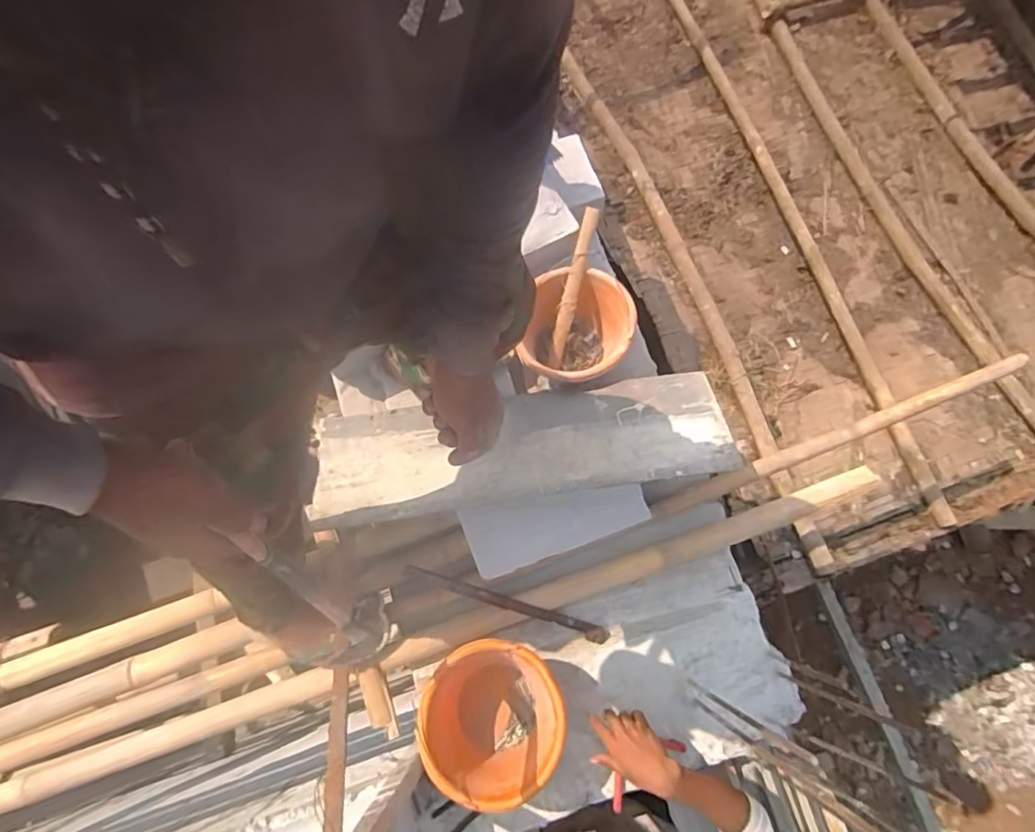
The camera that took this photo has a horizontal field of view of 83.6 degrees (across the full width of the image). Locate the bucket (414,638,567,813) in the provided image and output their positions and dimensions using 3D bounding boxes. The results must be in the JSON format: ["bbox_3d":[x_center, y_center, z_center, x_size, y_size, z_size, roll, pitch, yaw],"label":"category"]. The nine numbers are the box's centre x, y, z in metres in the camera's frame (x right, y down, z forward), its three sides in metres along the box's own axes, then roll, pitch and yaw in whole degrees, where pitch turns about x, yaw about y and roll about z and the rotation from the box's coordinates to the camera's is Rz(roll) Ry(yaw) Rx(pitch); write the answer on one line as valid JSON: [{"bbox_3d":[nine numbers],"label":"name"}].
[{"bbox_3d":[-0.046,0.550,1.070,0.242,0.177,0.250,0,73,0],"label":"bucket"}]

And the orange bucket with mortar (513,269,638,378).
[{"bbox_3d":[0.130,-0.188,1.300,0.230,0.195,0.223,0,73,0],"label":"orange bucket with mortar"}]

